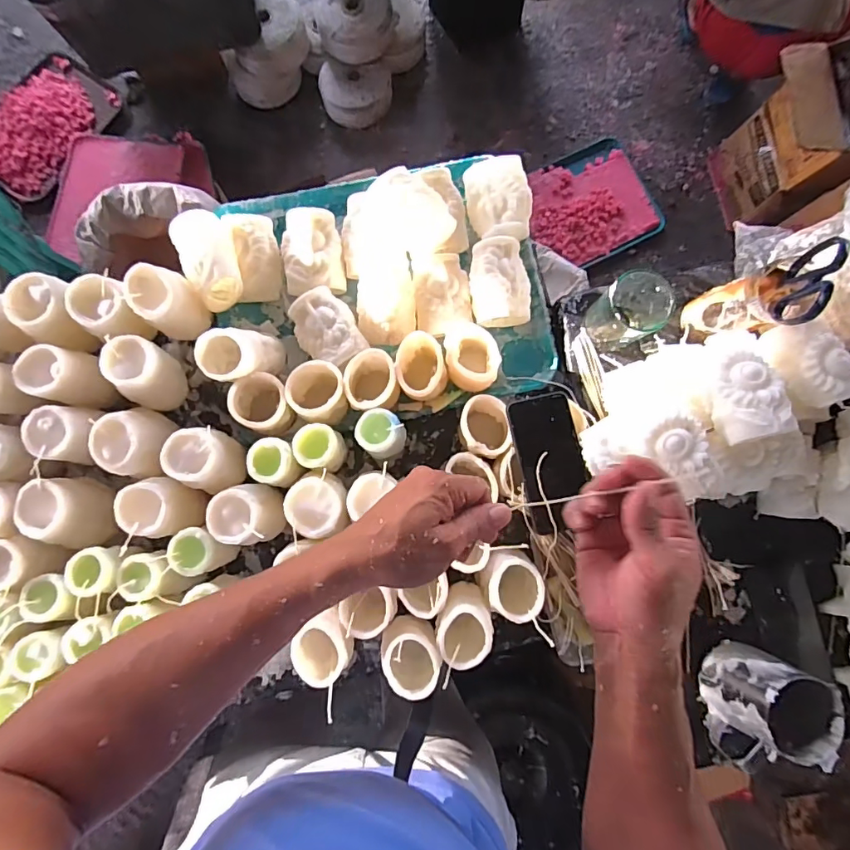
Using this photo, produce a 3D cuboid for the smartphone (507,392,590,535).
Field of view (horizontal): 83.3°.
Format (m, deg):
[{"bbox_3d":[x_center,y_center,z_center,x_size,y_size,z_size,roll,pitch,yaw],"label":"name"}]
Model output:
[{"bbox_3d":[0.148,0.042,0.559,0.073,0.012,0.158,-10,84,-2],"label":"smartphone"}]

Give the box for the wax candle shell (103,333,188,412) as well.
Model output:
[{"bbox_3d":[-0.346,-0.061,0.602,0.068,0.093,0.077,18,84,1],"label":"wax candle shell"}]

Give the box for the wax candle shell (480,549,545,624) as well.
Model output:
[{"bbox_3d":[0.102,0.188,0.577,0.064,0.092,0.066,0,84,-1],"label":"wax candle shell"}]

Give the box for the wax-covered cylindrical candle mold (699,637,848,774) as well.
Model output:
[{"bbox_3d":[0.371,0.312,0.524,0.086,0.098,0.111,22,84,2],"label":"wax-covered cylindrical candle mold"}]

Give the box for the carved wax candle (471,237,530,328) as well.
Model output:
[{"bbox_3d":[0.100,-0.193,0.643,0.080,0.054,0.115,-2,84,-1],"label":"carved wax candle"}]

